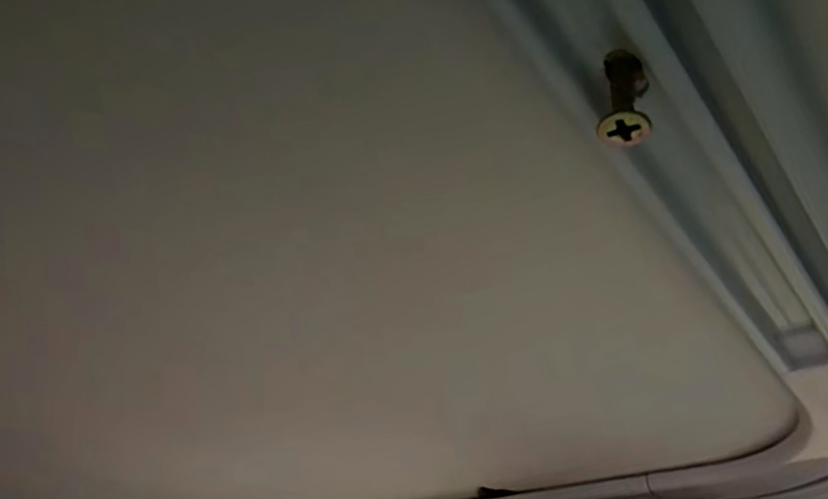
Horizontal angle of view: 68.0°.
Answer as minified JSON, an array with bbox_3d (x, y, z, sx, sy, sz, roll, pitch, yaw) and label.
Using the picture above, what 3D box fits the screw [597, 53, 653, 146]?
[{"bbox_3d":[0.032,-0.023,0.094,0.008,0.014,0.008,4,-38,3],"label":"screw"}]

